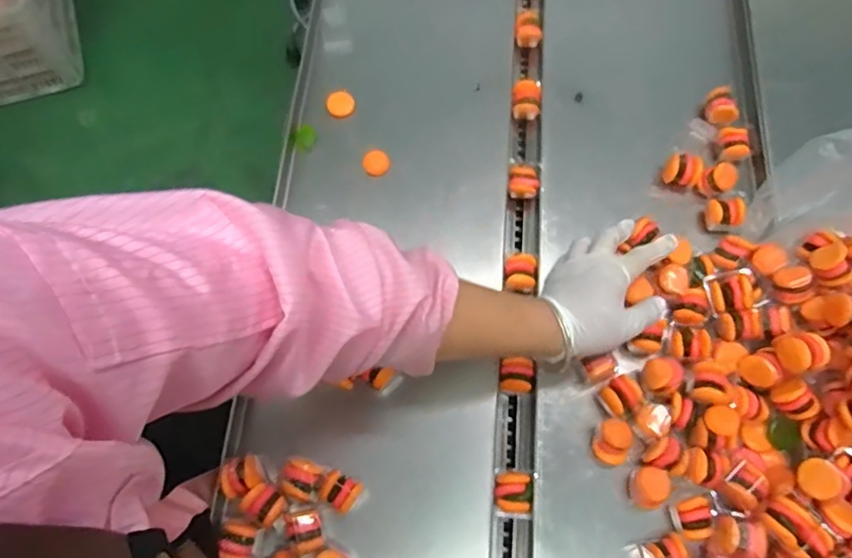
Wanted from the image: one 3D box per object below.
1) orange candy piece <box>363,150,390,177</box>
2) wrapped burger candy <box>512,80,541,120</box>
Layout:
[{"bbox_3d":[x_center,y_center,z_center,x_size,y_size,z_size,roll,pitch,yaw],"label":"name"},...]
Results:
[{"bbox_3d":[-0.052,-0.122,0.601,0.027,0.007,0.030,-22,67,-12],"label":"orange candy piece"},{"bbox_3d":[0.111,-0.197,0.632,0.031,0.033,0.028,10,65,3],"label":"wrapped burger candy"}]

